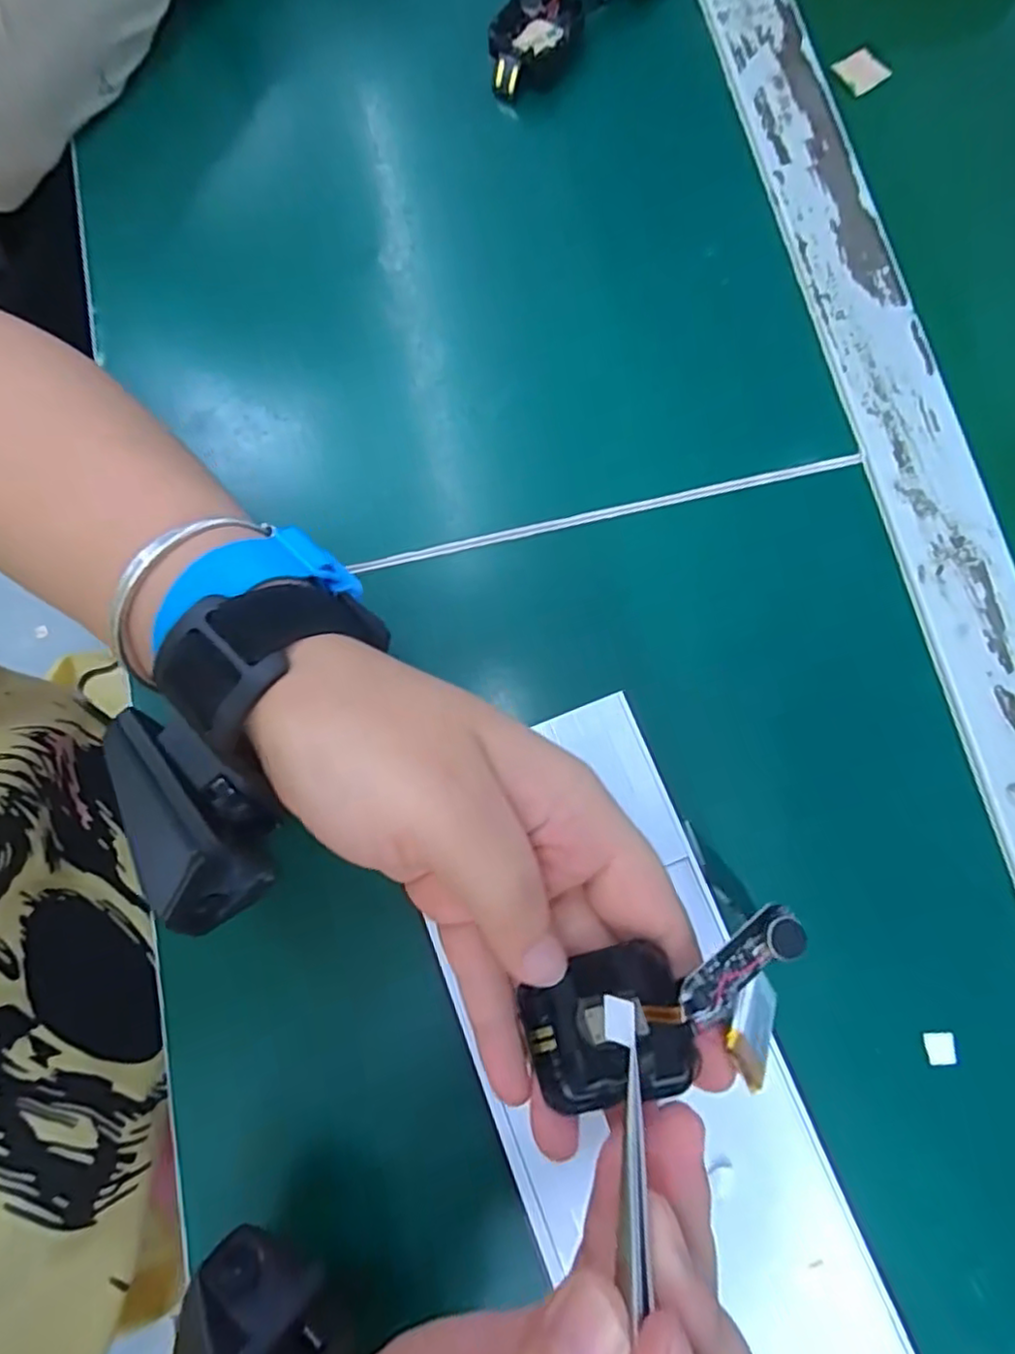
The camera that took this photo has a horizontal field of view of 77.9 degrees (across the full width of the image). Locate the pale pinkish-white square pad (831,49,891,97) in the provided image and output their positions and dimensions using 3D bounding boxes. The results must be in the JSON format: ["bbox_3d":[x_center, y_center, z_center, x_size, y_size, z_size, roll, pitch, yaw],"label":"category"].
[{"bbox_3d":[0.164,-0.282,0.293,0.023,0.004,0.019,-36,81,-5],"label":"pale pinkish-white square pad"}]

